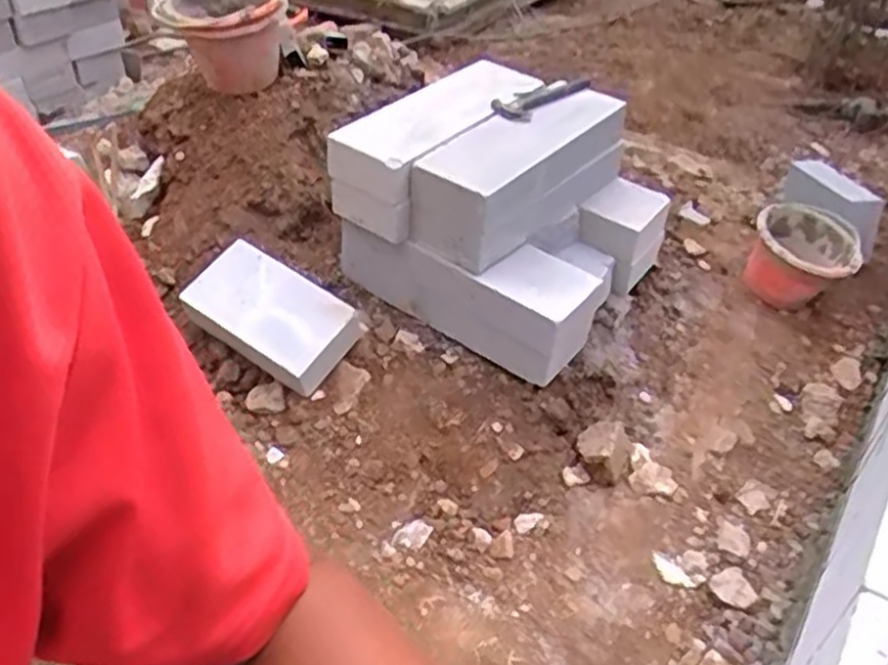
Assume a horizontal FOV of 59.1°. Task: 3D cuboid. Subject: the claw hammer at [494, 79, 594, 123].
[{"bbox_3d":[0.218,-0.537,1.774,0.257,0.046,0.129,-23,47,-28],"label":"claw hammer"}]

